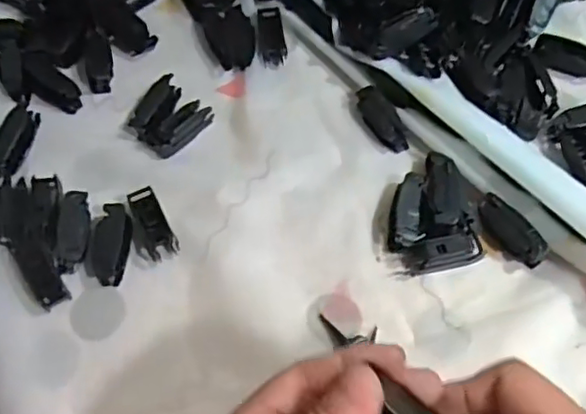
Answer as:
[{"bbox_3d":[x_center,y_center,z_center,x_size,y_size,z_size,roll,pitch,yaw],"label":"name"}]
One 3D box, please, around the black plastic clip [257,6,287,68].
[{"bbox_3d":[-0.015,-0.124,0.446,0.019,0.009,0.045,-3,61,-1],"label":"black plastic clip"}]

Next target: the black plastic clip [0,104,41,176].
[{"bbox_3d":[-0.185,-0.044,0.408,0.022,0.010,0.050,10,62,7],"label":"black plastic clip"}]

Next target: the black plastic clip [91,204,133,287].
[{"bbox_3d":[-0.109,0.022,0.368,0.020,0.010,0.048,0,61,1],"label":"black plastic clip"}]

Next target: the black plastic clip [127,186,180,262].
[{"bbox_3d":[-0.087,0.011,0.374,0.023,0.007,0.044,-25,64,-12],"label":"black plastic clip"}]

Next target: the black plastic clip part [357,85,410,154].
[{"bbox_3d":[0.059,-0.061,0.414,0.018,0.017,0.053,-22,63,-10],"label":"black plastic clip part"}]

